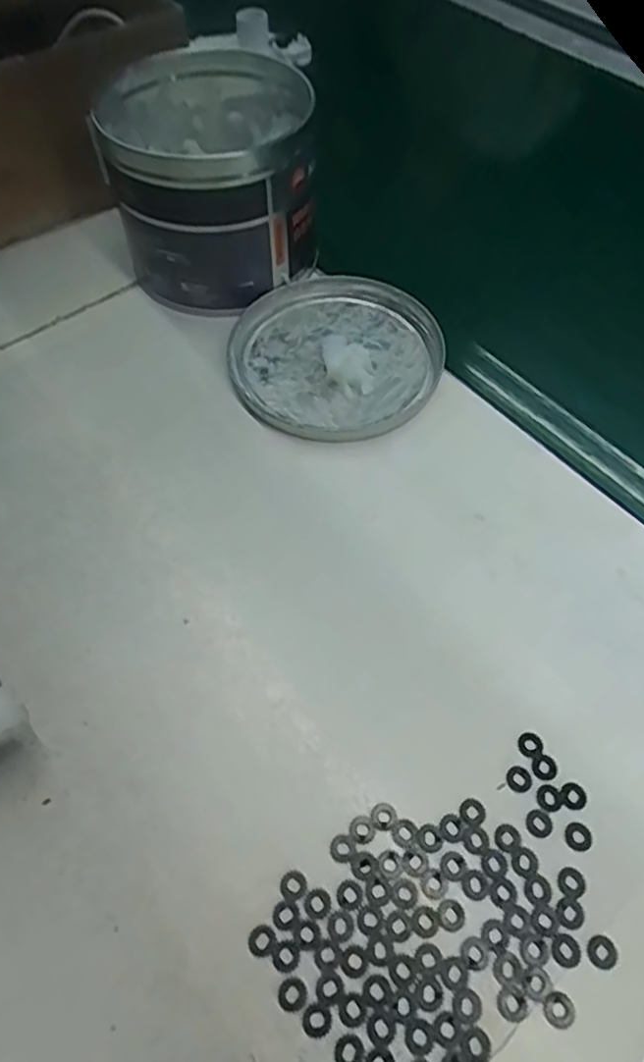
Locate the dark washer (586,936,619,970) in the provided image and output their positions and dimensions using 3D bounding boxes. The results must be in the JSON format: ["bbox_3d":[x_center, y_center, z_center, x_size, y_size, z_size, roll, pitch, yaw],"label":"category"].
[{"bbox_3d":[0.104,0.156,0.232,0.011,0.004,0.010,15,59,9],"label":"dark washer"}]

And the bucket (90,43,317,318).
[{"bbox_3d":[-0.071,-0.227,0.412,0.127,0.108,0.140,-11,59,-7],"label":"bucket"}]

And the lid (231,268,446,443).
[{"bbox_3d":[0.009,-0.114,0.399,0.129,0.010,0.133,0,58,0],"label":"lid"}]

